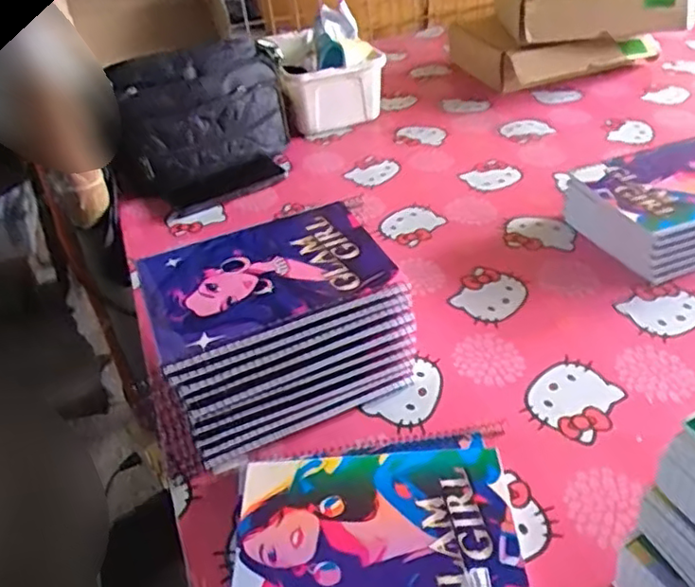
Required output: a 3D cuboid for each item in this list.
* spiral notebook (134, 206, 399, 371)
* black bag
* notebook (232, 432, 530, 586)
[{"bbox_3d":[-0.070,-0.018,0.526,0.193,0.012,0.145,-18,40,-15],"label":"spiral notebook"},{"bbox_3d":[-0.201,-0.240,0.874,0.254,0.172,0.191,-21,40,-17],"label":"black bag"},{"bbox_3d":[0.019,0.176,0.450,0.196,0.017,0.157,-5,38,2],"label":"notebook"}]

